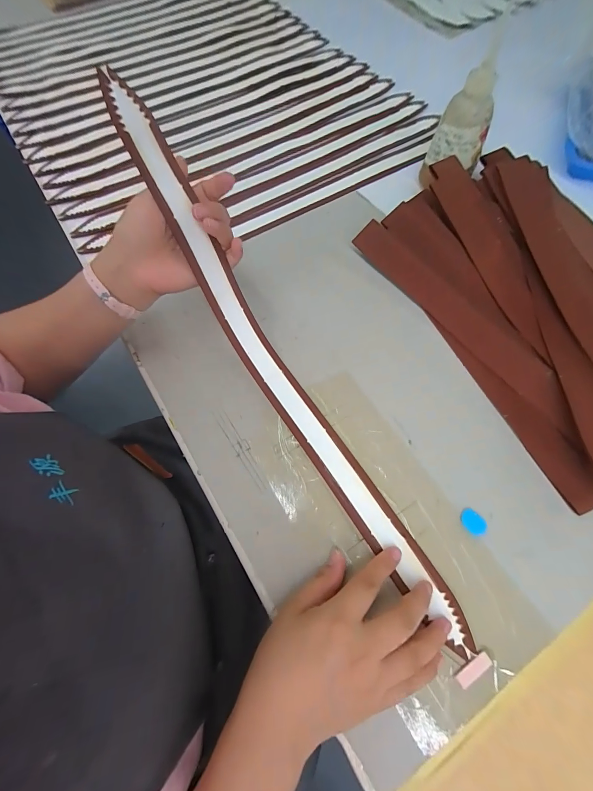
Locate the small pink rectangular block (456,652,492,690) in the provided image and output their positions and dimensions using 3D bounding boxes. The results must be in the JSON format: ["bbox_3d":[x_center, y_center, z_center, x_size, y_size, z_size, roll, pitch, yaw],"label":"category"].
[{"bbox_3d":[0.136,0.210,0.248,0.031,0.004,0.009,-32,71,-11],"label":"small pink rectangular block"}]

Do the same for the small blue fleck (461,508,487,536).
[{"bbox_3d":[0.158,0.112,0.287,0.023,0.004,0.018,39,74,16],"label":"small blue fleck"}]

